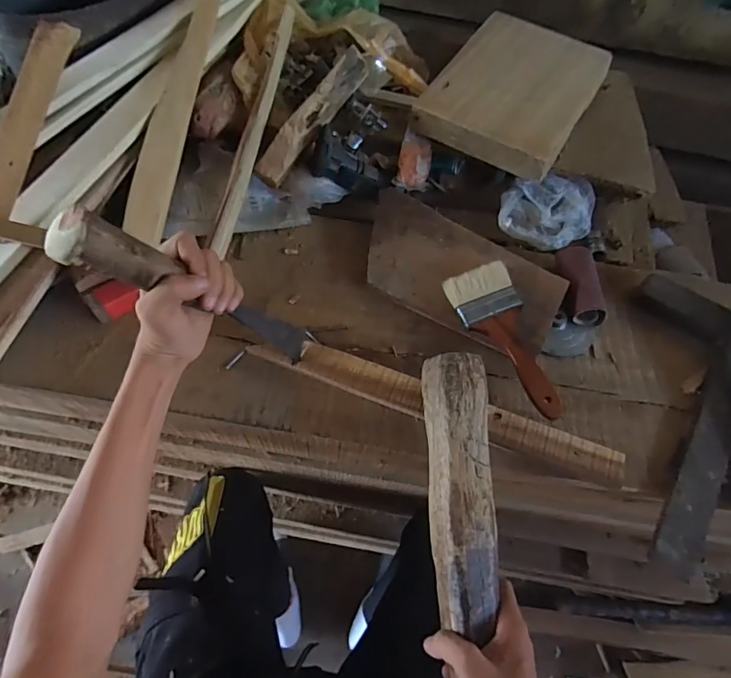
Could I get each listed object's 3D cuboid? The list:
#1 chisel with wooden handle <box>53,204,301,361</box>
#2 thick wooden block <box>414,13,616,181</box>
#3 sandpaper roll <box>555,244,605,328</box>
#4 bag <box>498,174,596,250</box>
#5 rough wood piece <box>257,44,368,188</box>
[{"bbox_3d":[-0.124,-0.028,0.375,0.036,0.265,0.035,-34,65,9],"label":"chisel with wooden handle"},{"bbox_3d":[0.212,-0.354,0.629,0.193,0.039,0.284,29,64,13],"label":"thick wooden block"},{"bbox_3d":[0.266,-0.071,0.549,0.038,0.027,0.110,2,61,-2],"label":"sandpaper roll"},{"bbox_3d":[0.242,-0.175,0.603,0.124,0.051,0.099,8,61,1],"label":"bag"},{"bbox_3d":[-0.066,-0.286,0.576,0.039,0.019,0.213,40,77,-25],"label":"rough wood piece"}]

